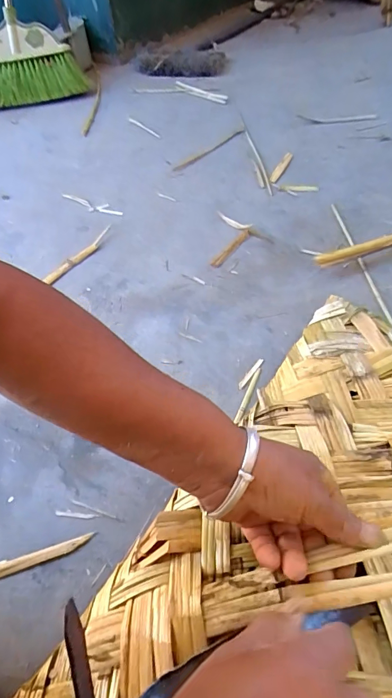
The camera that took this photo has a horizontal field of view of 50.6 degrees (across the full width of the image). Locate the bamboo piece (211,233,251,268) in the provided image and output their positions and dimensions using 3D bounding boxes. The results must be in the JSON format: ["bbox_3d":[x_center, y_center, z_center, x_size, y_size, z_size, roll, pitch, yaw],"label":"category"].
[{"bbox_3d":[0.053,-0.150,0.616,0.016,0.004,0.093,27,58,24],"label":"bamboo piece"}]

